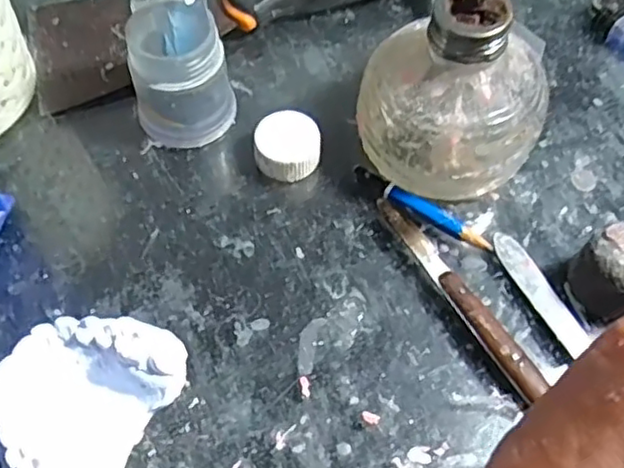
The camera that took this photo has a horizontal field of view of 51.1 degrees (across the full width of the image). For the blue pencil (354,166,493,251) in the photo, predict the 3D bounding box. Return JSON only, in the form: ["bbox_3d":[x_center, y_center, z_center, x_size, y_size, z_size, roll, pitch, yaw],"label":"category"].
[{"bbox_3d":[0.046,-0.010,0.276,0.064,0.009,0.009,32,64,16],"label":"blue pencil"}]

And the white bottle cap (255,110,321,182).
[{"bbox_3d":[-0.010,-0.038,0.287,0.027,0.016,0.027,1,60,-1],"label":"white bottle cap"}]

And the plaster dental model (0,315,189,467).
[{"bbox_3d":[-0.079,0.061,0.222,0.053,0.029,0.067,23,62,12],"label":"plaster dental model"}]

